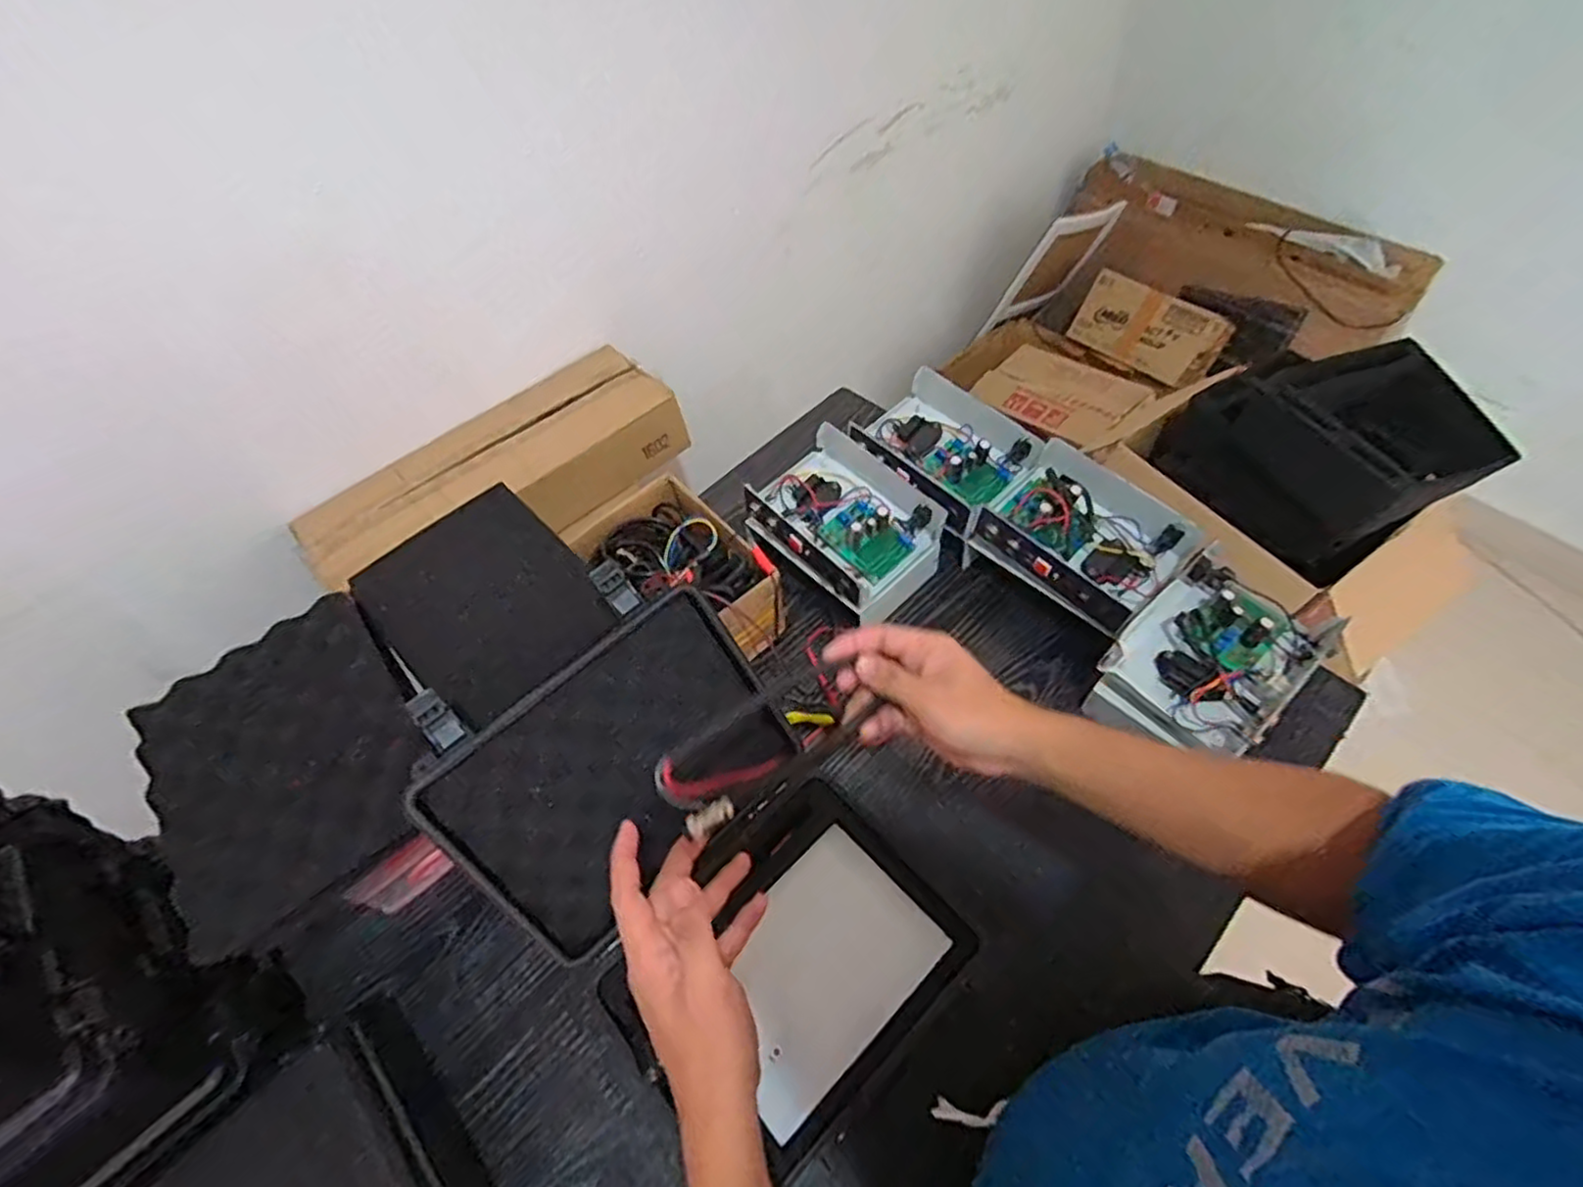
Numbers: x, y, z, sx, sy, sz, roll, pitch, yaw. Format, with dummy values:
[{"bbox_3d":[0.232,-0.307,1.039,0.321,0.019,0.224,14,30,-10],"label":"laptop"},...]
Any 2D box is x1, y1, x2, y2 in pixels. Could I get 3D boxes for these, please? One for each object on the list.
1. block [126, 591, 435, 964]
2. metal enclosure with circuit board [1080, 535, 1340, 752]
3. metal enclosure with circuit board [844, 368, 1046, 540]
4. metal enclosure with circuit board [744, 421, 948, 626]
[{"bbox_3d":[-0.427,0.134,0.601,0.204,0.054,0.244,-34,60,-17],"label":"block"},{"bbox_3d":[0.438,0.071,0.732,0.208,0.069,0.161,-39,62,-19],"label":"metal enclosure with circuit board"},{"bbox_3d":[0.196,-0.185,0.893,0.213,0.059,0.175,36,66,24],"label":"metal enclosure with circuit board"},{"bbox_3d":[0.065,-0.083,0.862,0.216,0.097,0.159,37,67,25],"label":"metal enclosure with circuit board"}]

